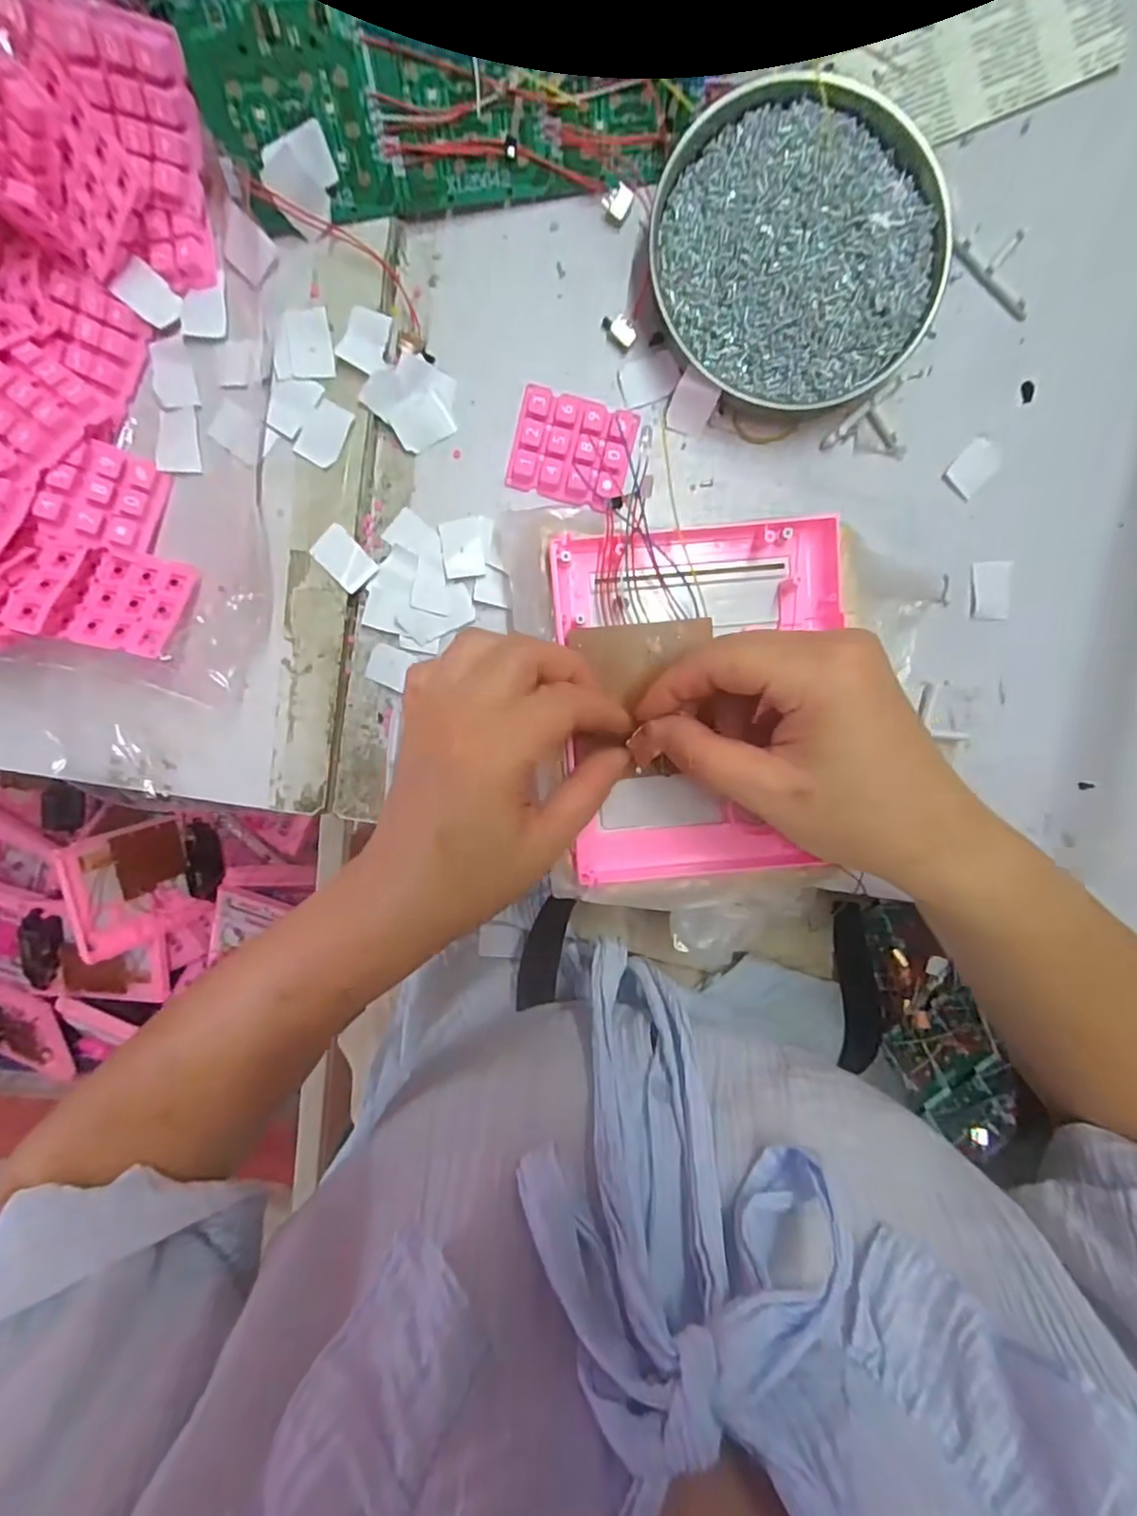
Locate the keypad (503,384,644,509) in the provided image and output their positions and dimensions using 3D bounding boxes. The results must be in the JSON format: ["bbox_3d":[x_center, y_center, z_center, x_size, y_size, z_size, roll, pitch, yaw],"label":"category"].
[{"bbox_3d":[0.002,-0.155,0.306,0.058,0.011,0.049,15,97,-4],"label":"keypad"}]

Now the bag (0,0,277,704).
[{"bbox_3d":[-0.255,-0.171,0.252,0.220,0.078,0.270,5,98,-3],"label":"bag"}]

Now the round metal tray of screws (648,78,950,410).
[{"bbox_3d":[0.107,-0.238,0.289,0.132,0.024,0.131,0,98,-2],"label":"round metal tray of screws"}]

